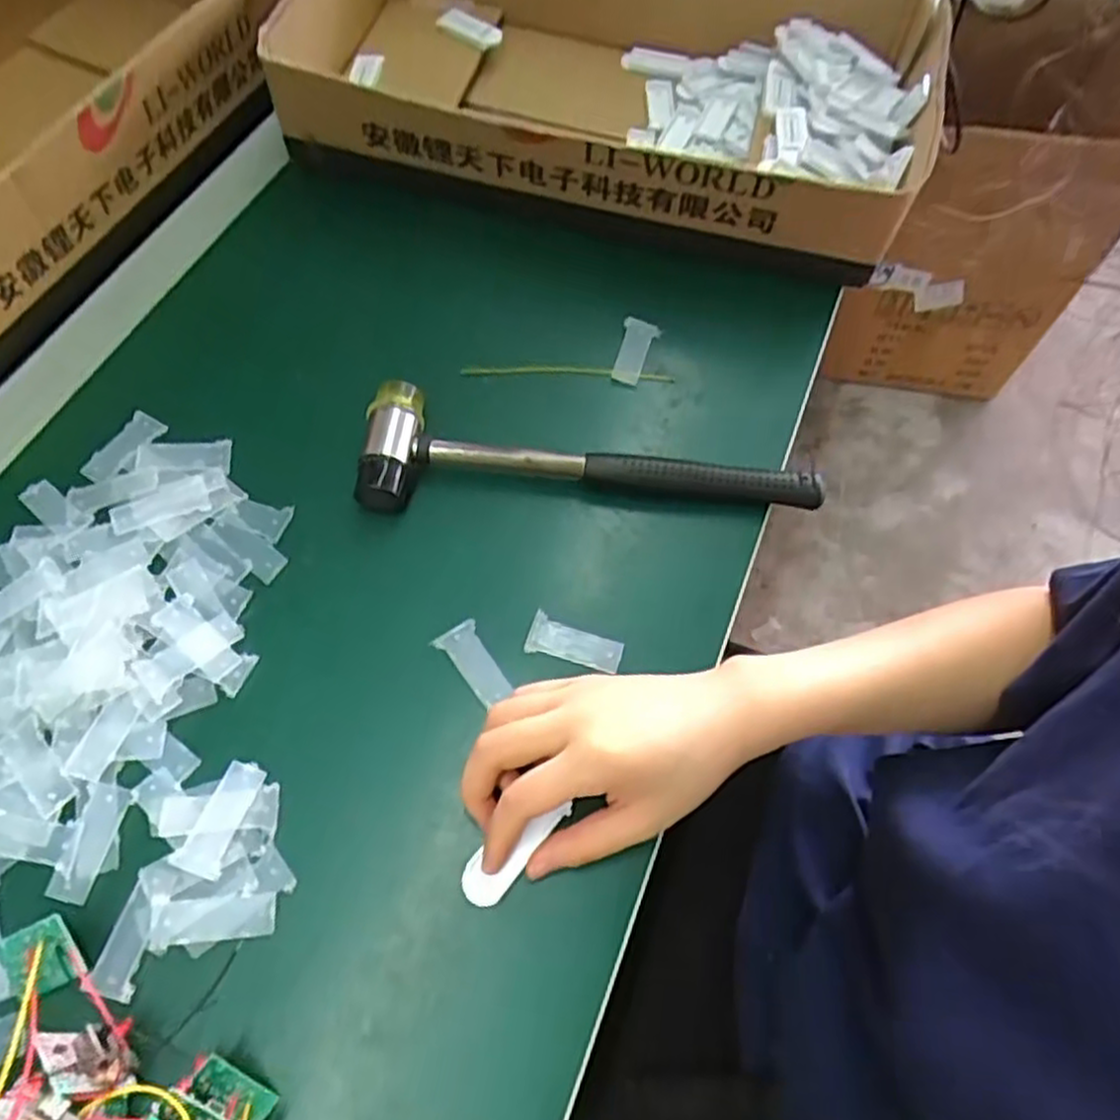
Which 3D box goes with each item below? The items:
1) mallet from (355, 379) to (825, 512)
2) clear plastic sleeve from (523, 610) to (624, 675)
[{"bbox_3d":[0.019,-0.055,0.424,0.248,0.032,0.067,3,62,-2],"label":"mallet"},{"bbox_3d":[0.008,0.043,0.386,0.047,0.006,0.020,18,62,6],"label":"clear plastic sleeve"}]

